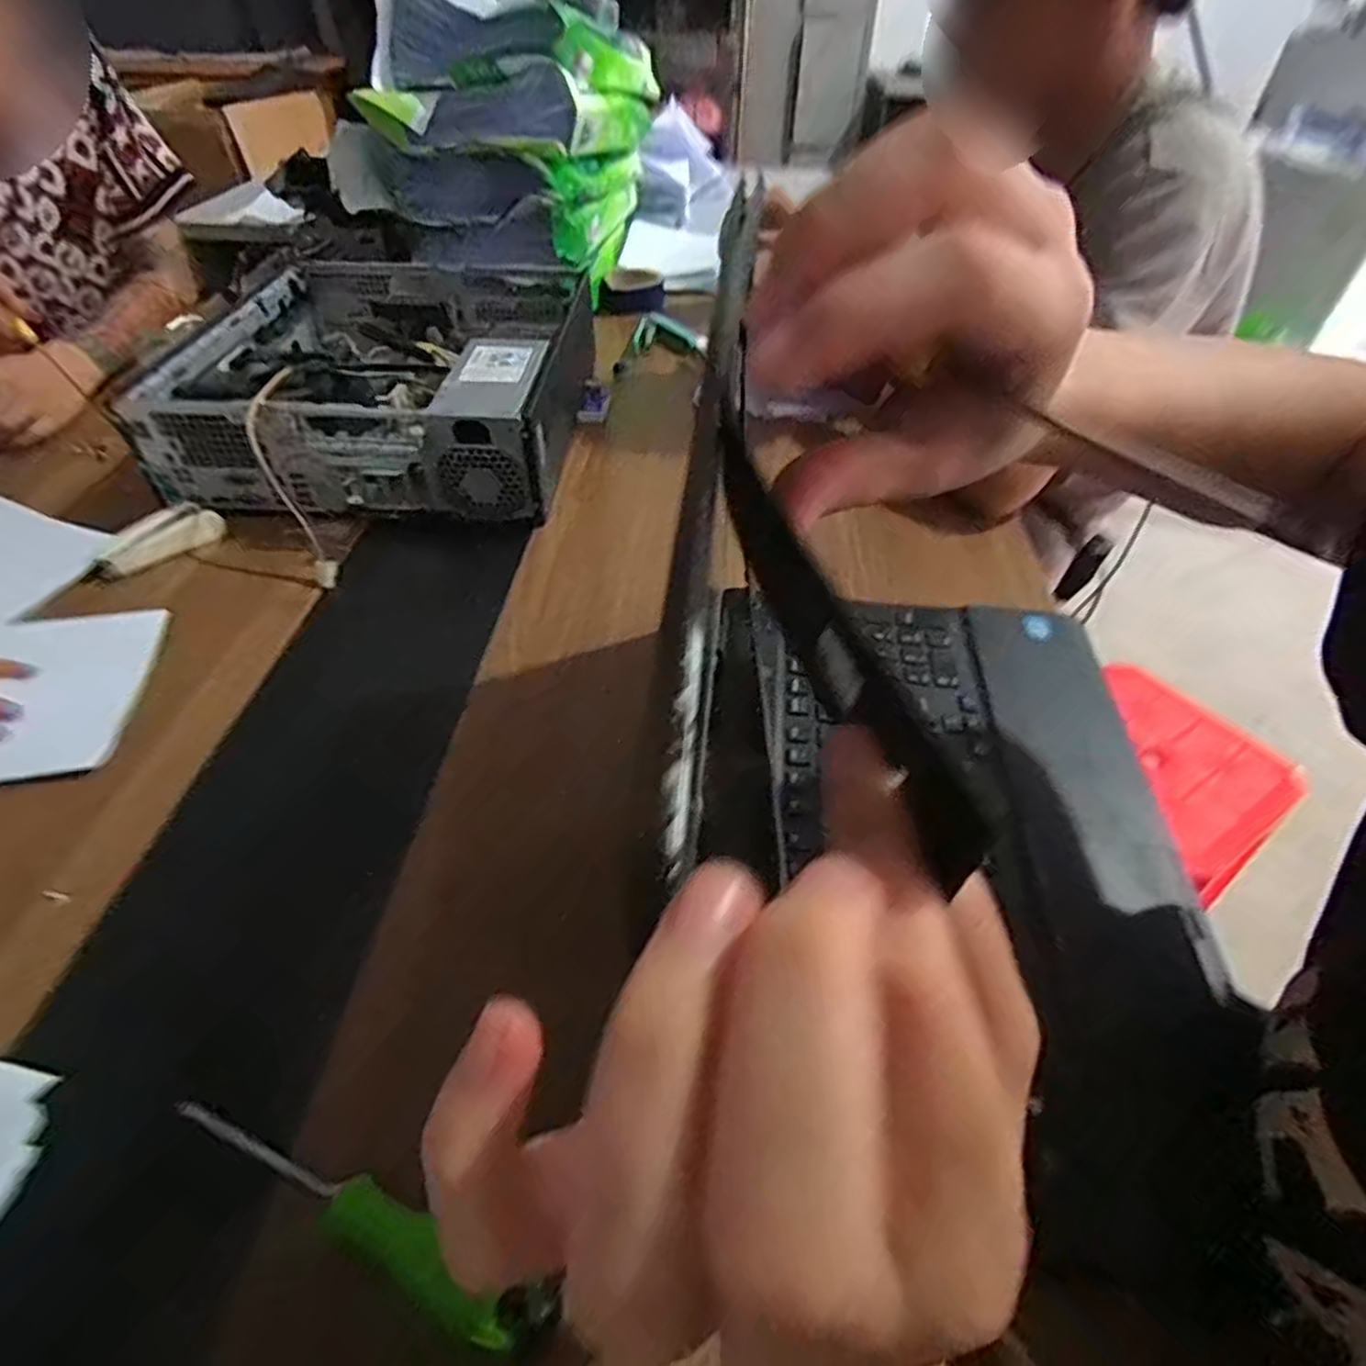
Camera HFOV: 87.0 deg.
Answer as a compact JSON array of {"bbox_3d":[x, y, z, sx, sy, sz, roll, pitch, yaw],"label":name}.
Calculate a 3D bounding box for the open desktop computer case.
[{"bbox_3d":[-0.292,-0.340,0.759,0.349,0.101,0.505,0,45,-2],"label":"open desktop computer case"}]

